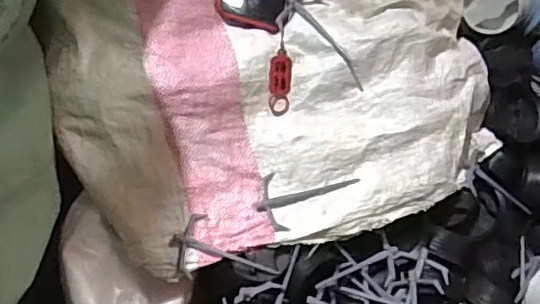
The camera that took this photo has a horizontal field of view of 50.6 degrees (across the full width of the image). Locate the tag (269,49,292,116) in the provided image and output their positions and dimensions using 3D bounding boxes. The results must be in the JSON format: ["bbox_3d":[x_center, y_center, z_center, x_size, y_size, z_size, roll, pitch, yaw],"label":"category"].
[{"bbox_3d":[0.011,-0.073,0.610,0.026,0.005,0.068,0,100,-15],"label":"tag"}]

